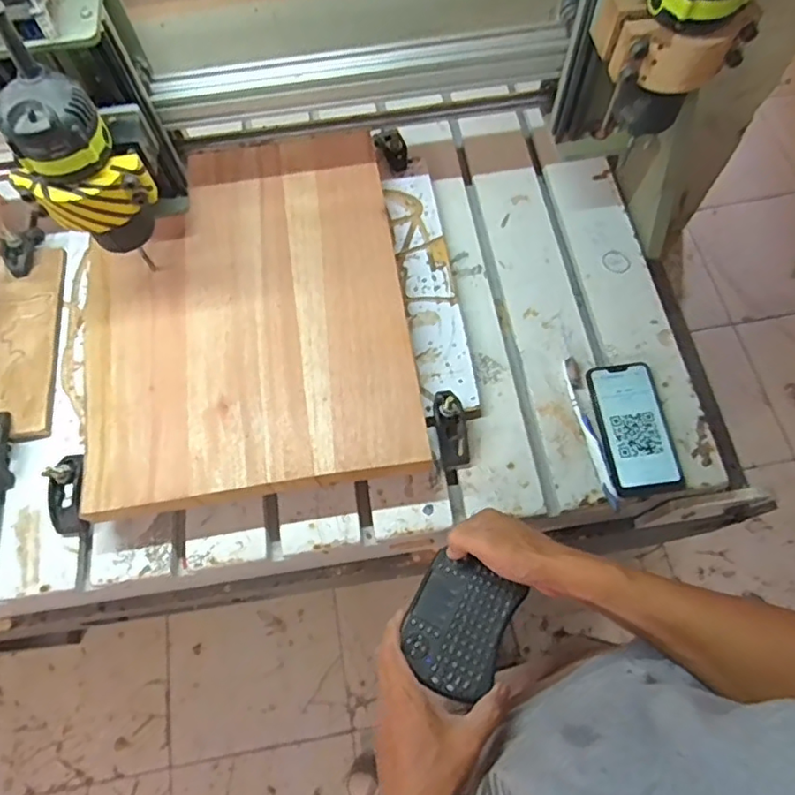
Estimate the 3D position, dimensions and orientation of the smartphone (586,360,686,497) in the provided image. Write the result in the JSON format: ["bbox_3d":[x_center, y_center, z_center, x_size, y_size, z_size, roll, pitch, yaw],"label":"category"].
[{"bbox_3d":[0.276,0.034,0.670,0.083,0.016,0.157,-5,65,-2],"label":"smartphone"}]

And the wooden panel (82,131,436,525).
[{"bbox_3d":[-0.177,-0.110,0.681,0.369,0.022,0.452,-10,69,-3],"label":"wooden panel"}]

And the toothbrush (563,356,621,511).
[{"bbox_3d":[0.224,0.039,0.670,0.020,0.015,0.182,-10,69,-3],"label":"toothbrush"}]

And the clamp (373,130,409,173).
[{"bbox_3d":[-0.007,-0.352,0.812,0.035,0.026,0.064,-32,69,-13],"label":"clamp"}]

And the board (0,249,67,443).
[{"bbox_3d":[-0.470,-0.073,0.722,0.090,0.009,0.261,-6,66,-2],"label":"board"}]

